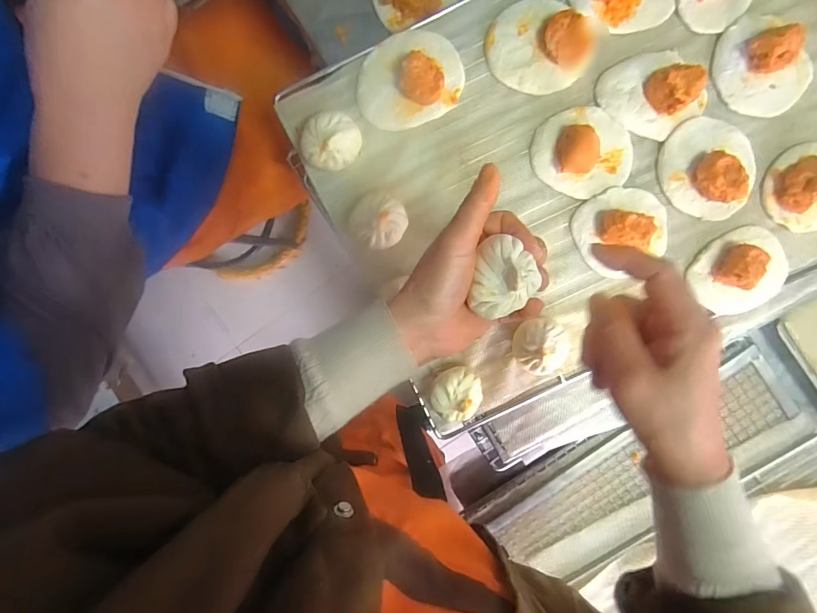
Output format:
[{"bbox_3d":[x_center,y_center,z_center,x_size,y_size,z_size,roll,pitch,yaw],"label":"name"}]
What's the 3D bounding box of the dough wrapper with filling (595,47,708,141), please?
[{"bbox_3d":[0.233,-0.202,0.415,0.082,0.030,0.081,-34,96,6],"label":"dough wrapper with filling"}]

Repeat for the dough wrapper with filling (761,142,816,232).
[{"bbox_3d":[0.397,-0.116,0.426,0.087,0.029,0.082,-7,98,3],"label":"dough wrapper with filling"}]

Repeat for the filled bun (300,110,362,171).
[{"bbox_3d":[-0.074,-0.157,0.418,0.052,0.038,0.057,0,99,2],"label":"filled bun"}]

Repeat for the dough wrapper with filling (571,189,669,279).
[{"bbox_3d":[0.212,-0.075,0.431,0.087,0.031,0.078,-24,97,5],"label":"dough wrapper with filling"}]

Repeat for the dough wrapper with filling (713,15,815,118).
[{"bbox_3d":[0.339,-0.227,0.405,0.081,0.036,0.092,-31,96,6],"label":"dough wrapper with filling"}]

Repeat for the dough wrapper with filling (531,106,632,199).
[{"bbox_3d":[0.171,-0.150,0.422,0.095,0.024,0.079,24,98,-2],"label":"dough wrapper with filling"}]

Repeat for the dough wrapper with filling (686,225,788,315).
[{"bbox_3d":[0.337,-0.032,0.436,0.097,0.033,0.082,-22,97,5],"label":"dough wrapper with filling"}]

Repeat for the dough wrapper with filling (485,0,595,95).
[{"bbox_3d":[0.122,-0.245,0.412,0.094,0.018,0.078,29,98,-3],"label":"dough wrapper with filling"}]

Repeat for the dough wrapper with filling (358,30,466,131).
[{"bbox_3d":[0.001,-0.215,0.412,0.102,0.029,0.083,-26,97,5],"label":"dough wrapper with filling"}]

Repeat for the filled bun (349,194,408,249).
[{"bbox_3d":[-0.029,-0.082,0.427,0.053,0.041,0.049,0,99,2],"label":"filled bun"}]

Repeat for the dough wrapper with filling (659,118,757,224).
[{"bbox_3d":[0.294,-0.134,0.422,0.082,0.028,0.101,-40,95,7],"label":"dough wrapper with filling"}]

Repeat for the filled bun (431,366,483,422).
[{"bbox_3d":[0.049,0.088,0.450,0.050,0.043,0.051,-2,98,2],"label":"filled bun"}]

